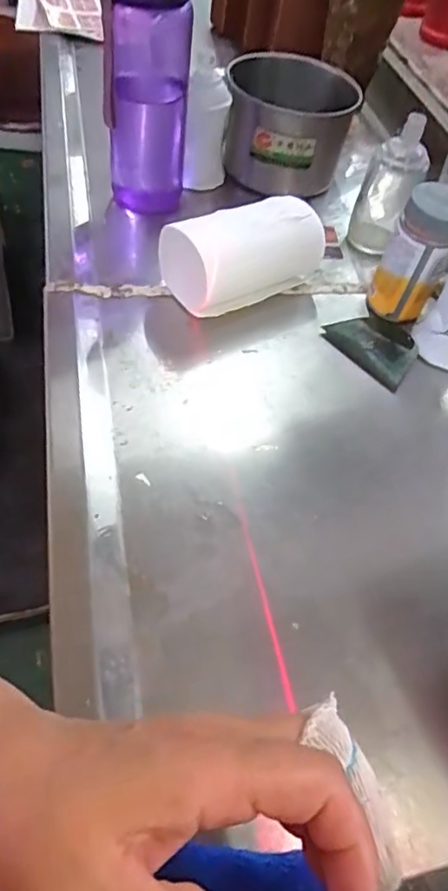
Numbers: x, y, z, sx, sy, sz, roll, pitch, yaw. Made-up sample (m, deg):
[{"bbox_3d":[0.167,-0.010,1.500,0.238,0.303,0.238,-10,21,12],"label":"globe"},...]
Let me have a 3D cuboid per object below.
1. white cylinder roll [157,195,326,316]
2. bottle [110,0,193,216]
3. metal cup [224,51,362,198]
[{"bbox_3d":[0.015,-0.165,0.509,0.142,0.060,0.064,-26,60,-24],"label":"white cylinder roll"},{"bbox_3d":[-0.069,-0.323,0.522,0.076,0.231,0.057,0,53,-7],"label":"bottle"},{"bbox_3d":[0.067,-0.346,0.633,0.123,0.086,0.133,3,53,-4],"label":"metal cup"}]

